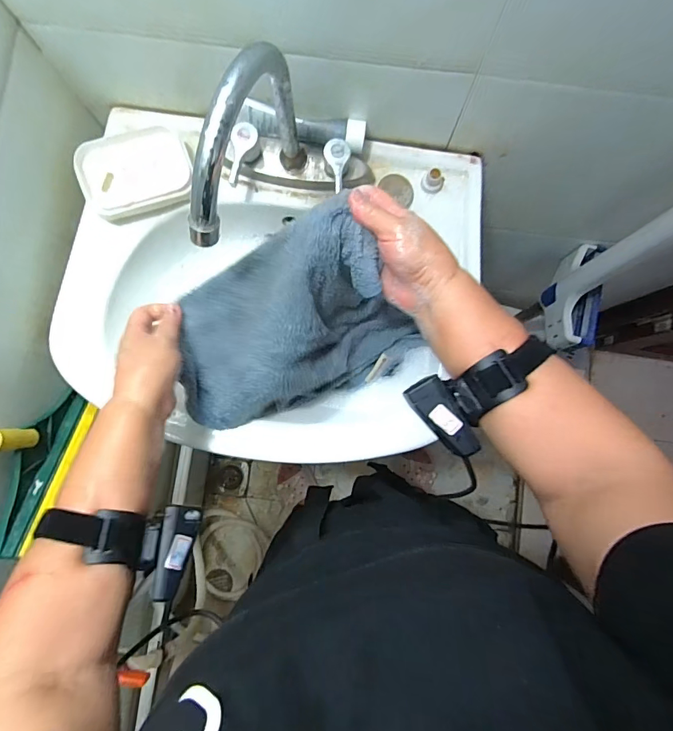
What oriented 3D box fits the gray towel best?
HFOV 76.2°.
[{"bbox_3d":[-0.046,-0.036,0.441,0.237,0.198,0.127,-19,81,-4],"label":"gray towel"}]

